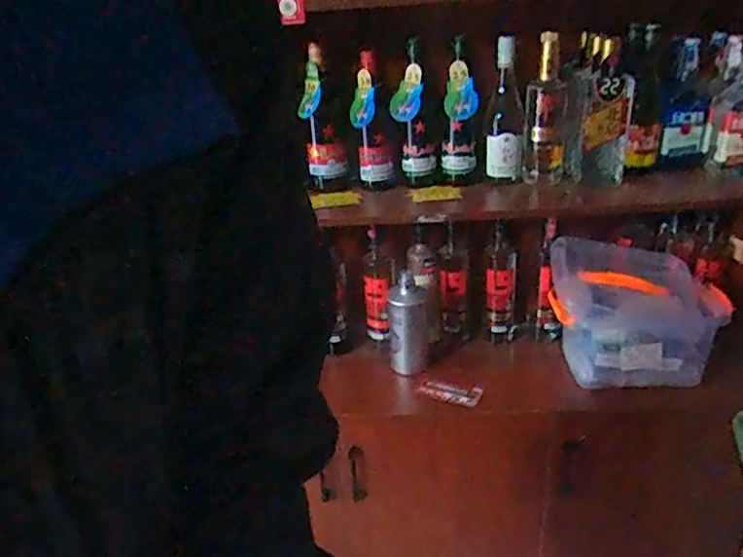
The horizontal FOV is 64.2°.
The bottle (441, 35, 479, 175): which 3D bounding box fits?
[{"bbox_3d":[0.156,-0.298,1.059,0.061,0.227,0.062,-2,26,5],"label":"bottle"}]

